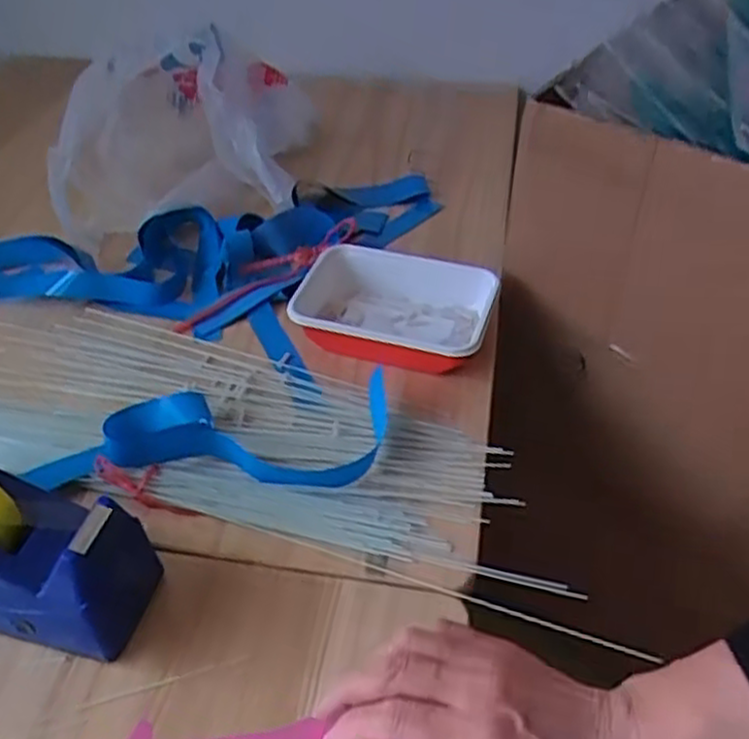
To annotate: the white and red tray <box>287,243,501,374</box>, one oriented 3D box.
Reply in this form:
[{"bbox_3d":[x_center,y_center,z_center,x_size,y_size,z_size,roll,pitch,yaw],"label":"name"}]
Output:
[{"bbox_3d":[0.014,-0.056,0.677,0.174,0.041,0.121,13,46,14],"label":"white and red tray"}]

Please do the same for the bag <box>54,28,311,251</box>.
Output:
[{"bbox_3d":[-0.192,-0.252,0.802,0.278,0.143,0.165,-13,46,-13],"label":"bag"}]

